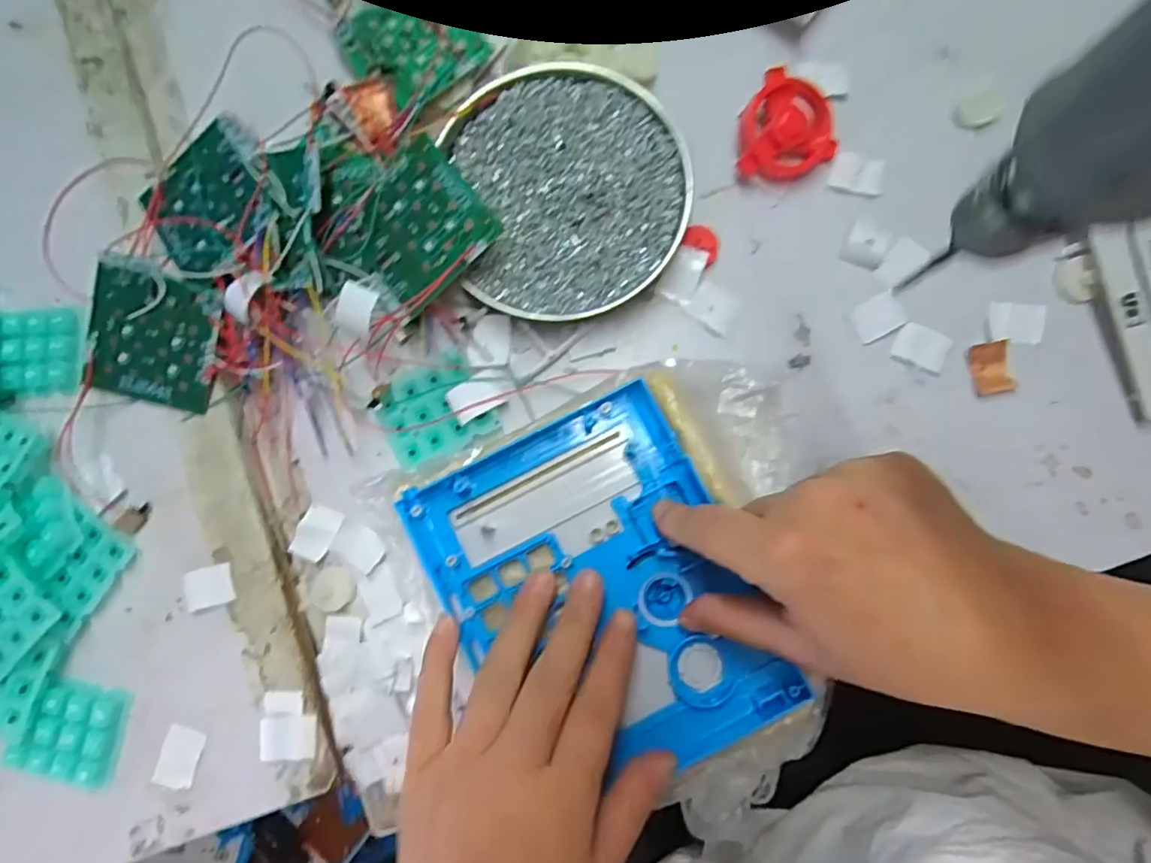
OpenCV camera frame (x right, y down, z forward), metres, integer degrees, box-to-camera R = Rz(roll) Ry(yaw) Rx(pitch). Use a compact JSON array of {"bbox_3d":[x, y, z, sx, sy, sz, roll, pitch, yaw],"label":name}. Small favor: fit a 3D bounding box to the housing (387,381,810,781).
[{"bbox_3d":[0.011,0.076,0.275,0.130,0.019,0.163,-26,84,0],"label":"housing"}]

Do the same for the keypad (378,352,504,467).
[{"bbox_3d":[-0.075,-0.013,0.317,0.059,0.007,0.047,-26,84,1],"label":"keypad"}]

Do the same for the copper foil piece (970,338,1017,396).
[{"bbox_3d":[0.219,-0.033,0.307,0.020,0.005,0.027,-12,84,2],"label":"copper foil piece"}]

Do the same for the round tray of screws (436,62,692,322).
[{"bbox_3d":[-0.003,-0.130,0.318,0.119,0.024,0.131,-12,84,2],"label":"round tray of screws"}]

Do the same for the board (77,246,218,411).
[{"bbox_3d":[-0.226,-0.051,0.314,0.071,0.004,0.070,17,99,4],"label":"board"}]

